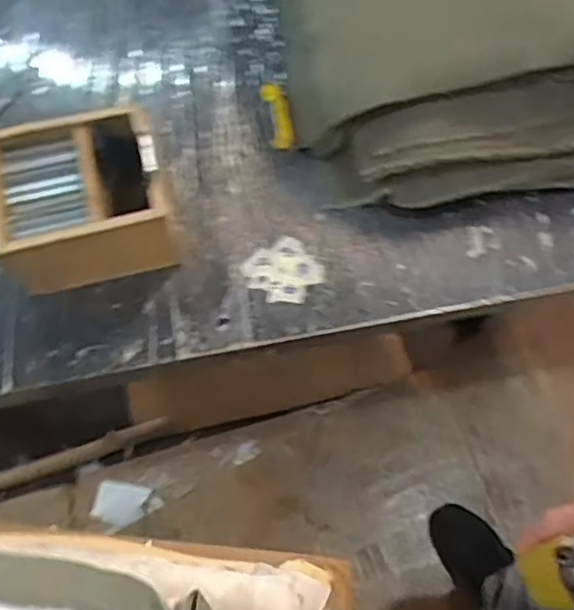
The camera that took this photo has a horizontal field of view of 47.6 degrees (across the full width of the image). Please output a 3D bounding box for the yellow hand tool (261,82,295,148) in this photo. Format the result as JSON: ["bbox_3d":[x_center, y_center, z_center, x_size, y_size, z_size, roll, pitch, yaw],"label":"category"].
[{"bbox_3d":[-0.012,-0.299,1.026,0.039,0.025,0.132,-11,66,-4],"label":"yellow hand tool"}]

